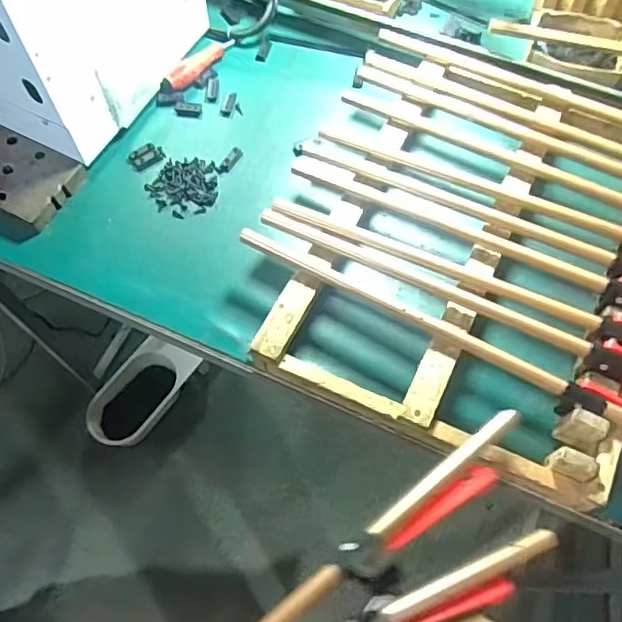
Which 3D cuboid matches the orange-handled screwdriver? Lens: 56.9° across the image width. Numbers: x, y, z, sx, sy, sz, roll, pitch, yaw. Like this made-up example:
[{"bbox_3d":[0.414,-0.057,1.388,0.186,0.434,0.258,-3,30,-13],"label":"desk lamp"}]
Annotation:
[{"bbox_3d":[-0.159,-0.349,0.809,0.027,0.021,0.134,33,68,13],"label":"orange-handled screwdriver"}]

